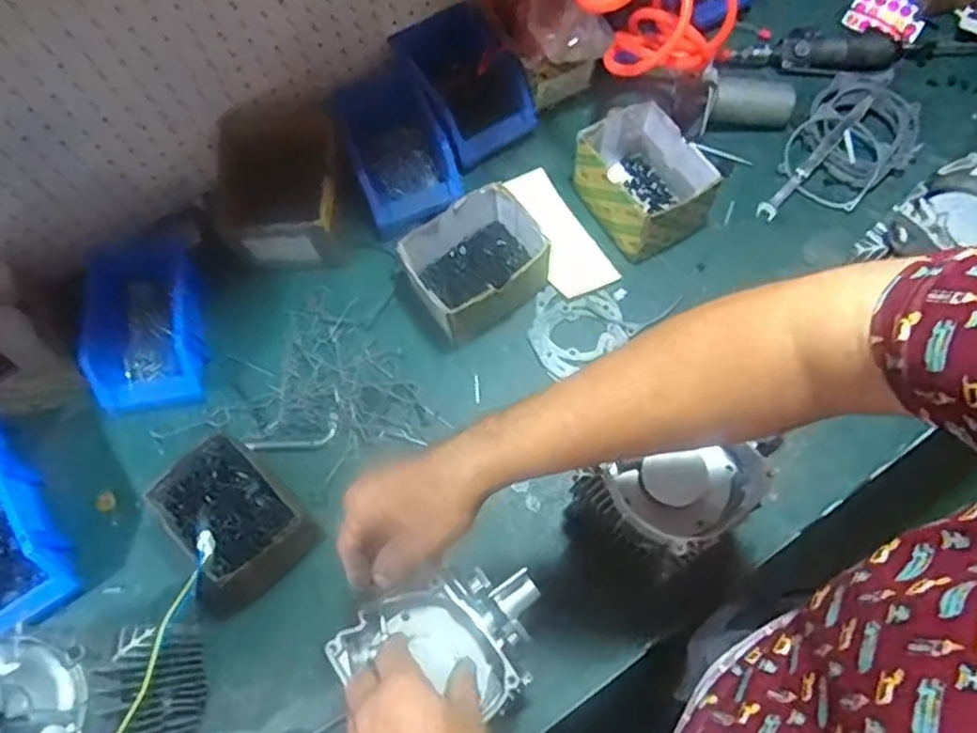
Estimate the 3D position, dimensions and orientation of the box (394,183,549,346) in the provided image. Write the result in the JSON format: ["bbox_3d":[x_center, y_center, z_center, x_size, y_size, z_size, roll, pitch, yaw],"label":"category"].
[{"bbox_3d":[-0.011,-0.116,0.792,0.158,0.092,0.134,-29,71,-9],"label":"box"}]

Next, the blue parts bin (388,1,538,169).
[{"bbox_3d":[-0.021,-0.349,0.877,0.123,0.114,0.158,-27,71,-8],"label":"blue parts bin"}]

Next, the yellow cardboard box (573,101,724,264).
[{"bbox_3d":[0.185,-0.217,0.817,0.114,0.107,0.146,-31,71,-9],"label":"yellow cardboard box"}]

